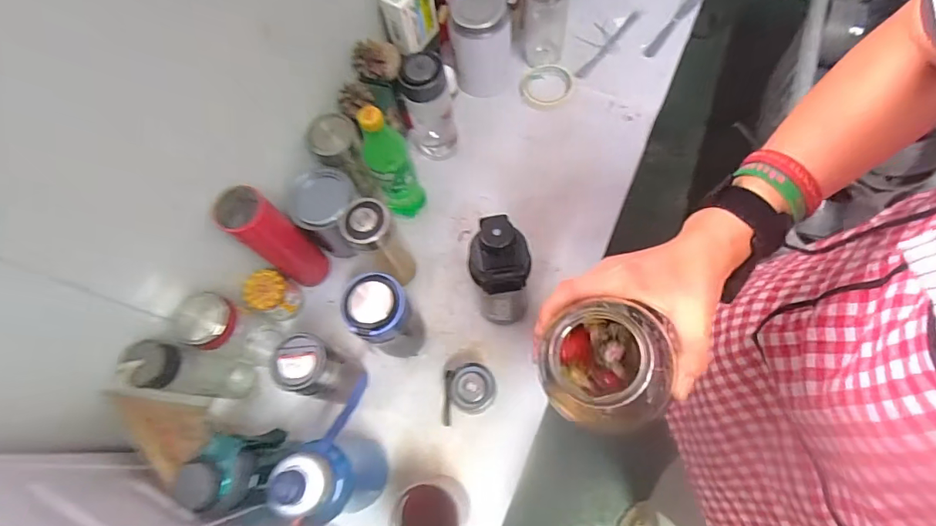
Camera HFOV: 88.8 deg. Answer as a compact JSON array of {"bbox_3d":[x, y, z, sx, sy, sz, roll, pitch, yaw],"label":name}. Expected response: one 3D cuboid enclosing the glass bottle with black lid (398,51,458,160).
[{"bbox_3d":[-0.061,-0.240,0.729,0.072,0.183,0.067,-8,69,1],"label":"glass bottle with black lid"}]

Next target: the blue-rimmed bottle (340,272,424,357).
[{"bbox_3d":[-0.105,0.078,0.625,0.077,0.169,0.070,-1,69,4],"label":"blue-rimmed bottle"}]

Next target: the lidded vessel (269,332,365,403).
[{"bbox_3d":[-0.189,0.138,0.605,0.063,0.136,0.069,19,72,11],"label":"lidded vessel"}]

